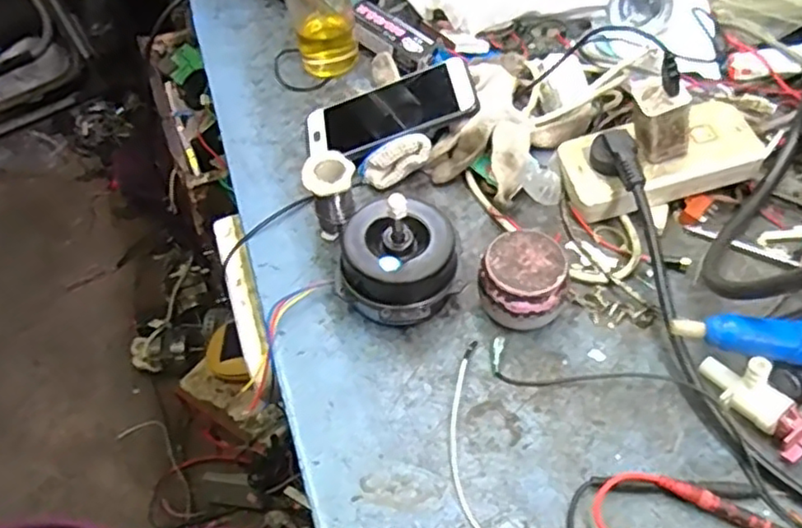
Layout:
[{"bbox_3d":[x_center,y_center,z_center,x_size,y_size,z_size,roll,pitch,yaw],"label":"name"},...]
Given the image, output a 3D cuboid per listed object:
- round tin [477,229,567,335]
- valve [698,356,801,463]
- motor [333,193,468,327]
[{"bbox_3d":[0.086,0.016,0.470,0.061,0.055,0.061,0,51,1],"label":"round tin"},{"bbox_3d":[0.226,0.082,0.414,0.028,0.033,0.076,-35,59,-24],"label":"valve"},{"bbox_3d":[-0.003,0.001,0.472,0.090,0.075,0.079,-5,51,-3],"label":"motor"}]

